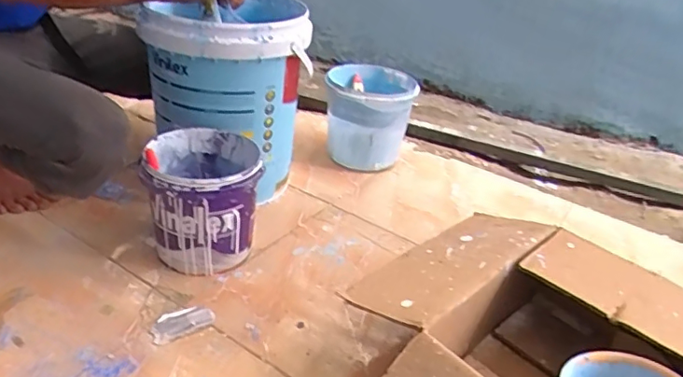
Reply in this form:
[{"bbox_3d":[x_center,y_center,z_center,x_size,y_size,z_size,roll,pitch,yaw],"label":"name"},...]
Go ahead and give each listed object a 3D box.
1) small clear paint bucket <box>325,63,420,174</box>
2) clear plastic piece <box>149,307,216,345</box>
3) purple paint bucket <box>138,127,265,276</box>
[{"bbox_3d":[0.071,-0.176,1.323,0.201,0.196,0.256,13,32,11],"label":"small clear paint bucket"},{"bbox_3d":[-0.236,0.197,0.809,0.093,0.006,0.050,-16,37,-32],"label":"clear plastic piece"},{"bbox_3d":[-0.231,0.023,0.923,0.177,0.185,0.197,0,31,-11],"label":"purple paint bucket"}]

